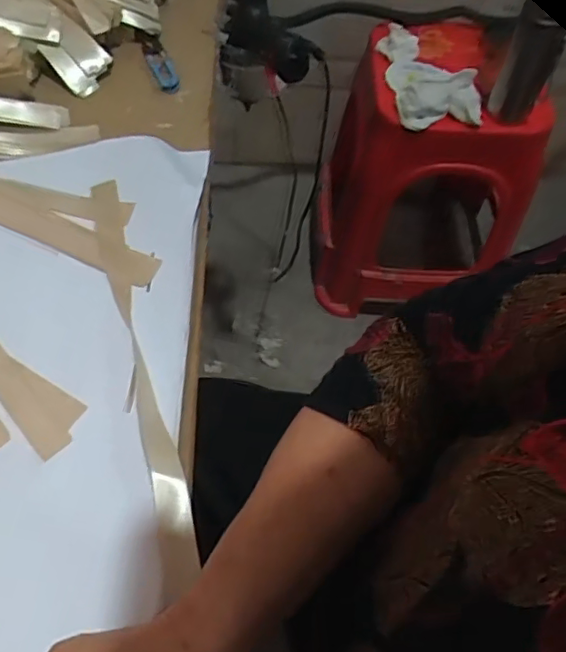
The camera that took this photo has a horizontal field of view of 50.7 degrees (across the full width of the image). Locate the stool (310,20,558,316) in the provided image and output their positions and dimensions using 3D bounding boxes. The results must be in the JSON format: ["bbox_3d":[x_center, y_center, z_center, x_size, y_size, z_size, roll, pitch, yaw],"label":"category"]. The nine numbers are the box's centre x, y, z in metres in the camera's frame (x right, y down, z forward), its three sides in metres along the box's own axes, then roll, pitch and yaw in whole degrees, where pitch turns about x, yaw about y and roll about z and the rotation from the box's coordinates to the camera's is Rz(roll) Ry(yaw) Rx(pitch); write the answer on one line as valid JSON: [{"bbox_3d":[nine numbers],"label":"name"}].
[{"bbox_3d":[0.283,-0.336,1.308,0.396,0.525,0.424,3,57,-1],"label":"stool"}]

